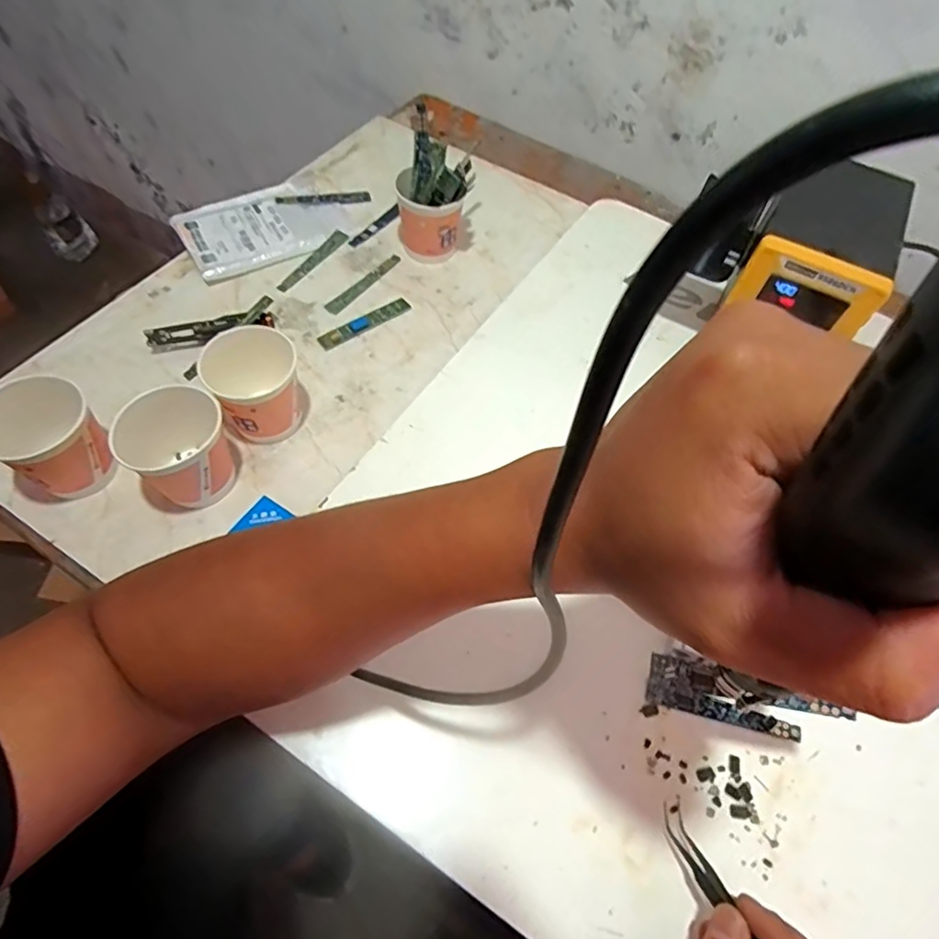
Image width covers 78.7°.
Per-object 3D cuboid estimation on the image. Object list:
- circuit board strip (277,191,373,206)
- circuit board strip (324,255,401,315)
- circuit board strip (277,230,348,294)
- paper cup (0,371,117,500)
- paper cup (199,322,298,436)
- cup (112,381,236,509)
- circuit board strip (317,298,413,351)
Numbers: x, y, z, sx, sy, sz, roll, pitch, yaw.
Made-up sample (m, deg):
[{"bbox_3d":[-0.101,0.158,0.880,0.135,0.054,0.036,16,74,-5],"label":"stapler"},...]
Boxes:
[{"bbox_3d":[-0.160,-0.299,0.630,0.101,0.004,0.016,-8,59,-9],"label":"circuit board strip"},{"bbox_3d":[-0.104,-0.186,0.571,0.014,0.005,0.104,32,60,14],"label":"circuit board strip"},{"bbox_3d":[-0.158,-0.211,0.580,0.014,0.005,0.104,27,59,11],"label":"circuit board strip"},{"bbox_3d":[-0.298,-0.019,0.413,0.063,0.078,0.065,3,57,-4],"label":"paper cup"},{"bbox_3d":[-0.165,-0.064,0.445,0.063,0.080,0.063,3,57,-4],"label":"paper cup"},{"bbox_3d":[-0.205,-0.012,0.413,0.067,0.079,0.062,3,57,-4],"label":"cup"},{"bbox_3d":[-0.098,-0.139,0.540,0.096,0.004,0.017,-31,65,-23],"label":"circuit board strip"}]

